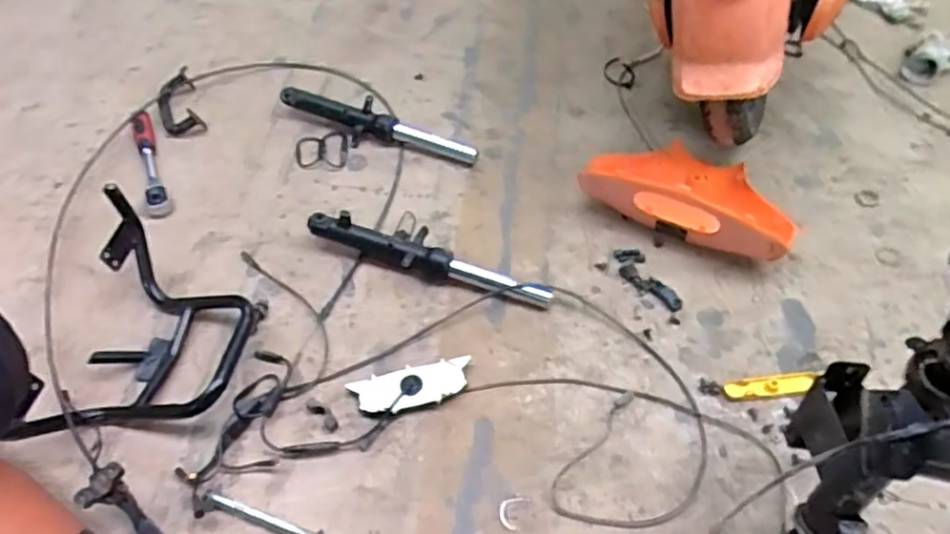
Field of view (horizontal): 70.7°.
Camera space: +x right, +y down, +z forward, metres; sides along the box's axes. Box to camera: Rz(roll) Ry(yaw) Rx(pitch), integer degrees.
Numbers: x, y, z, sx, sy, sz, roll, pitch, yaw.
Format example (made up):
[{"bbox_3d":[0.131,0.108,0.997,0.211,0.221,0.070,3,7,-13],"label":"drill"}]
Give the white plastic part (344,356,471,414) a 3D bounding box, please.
[{"bbox_3d":[-0.078,0.147,0.813,0.140,0.022,0.051,-10,53,-7],"label":"white plastic part"}]

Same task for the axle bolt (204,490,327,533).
[{"bbox_3d":[-0.223,0.270,0.715,0.144,0.017,0.020,17,55,13],"label":"axle bolt"}]

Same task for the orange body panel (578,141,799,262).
[{"bbox_3d":[0.308,-0.111,0.952,0.285,0.094,0.150,23,57,17],"label":"orange body panel"}]

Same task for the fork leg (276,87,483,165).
[{"bbox_3d":[-0.158,-0.229,1.073,0.338,0.064,0.064,17,54,16],"label":"fork leg"}]

